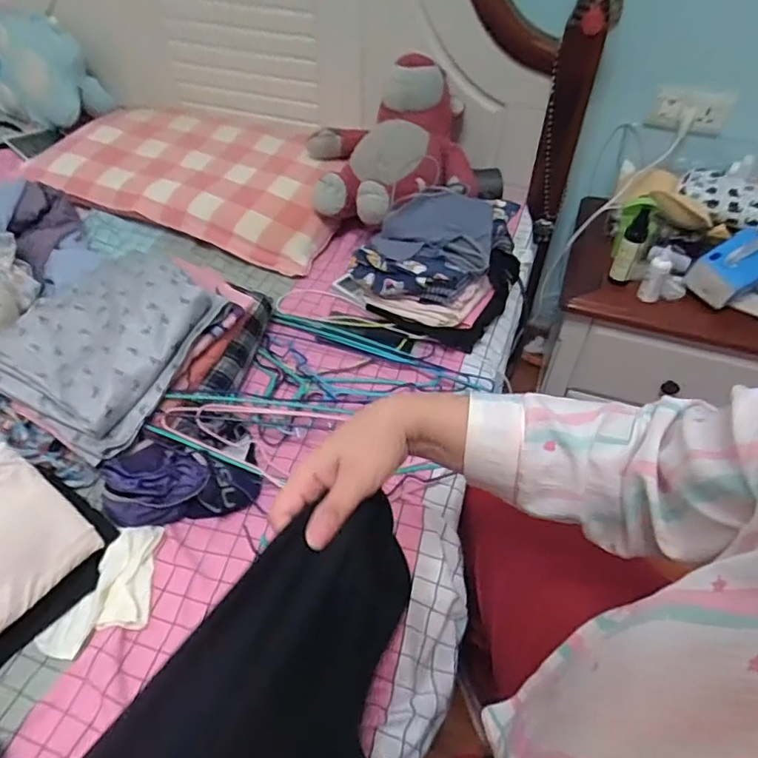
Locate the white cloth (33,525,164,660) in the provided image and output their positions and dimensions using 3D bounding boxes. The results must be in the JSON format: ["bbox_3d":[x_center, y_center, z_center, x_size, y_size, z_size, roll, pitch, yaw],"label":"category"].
[{"bbox_3d":[-0.300,0.245,0.652,0.090,0.020,0.163,21,49,17],"label":"white cloth"}]

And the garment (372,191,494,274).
[{"bbox_3d":[0.098,-0.260,0.935,0.186,0.053,0.175,11,47,8],"label":"garment"}]

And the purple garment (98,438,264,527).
[{"bbox_3d":[-0.252,0.130,0.734,0.186,0.051,0.103,-6,47,-7],"label":"purple garment"}]

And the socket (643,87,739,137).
[{"bbox_3d":[0.631,-0.541,1.144,0.159,0.084,0.033,4,46,2],"label":"socket"}]

